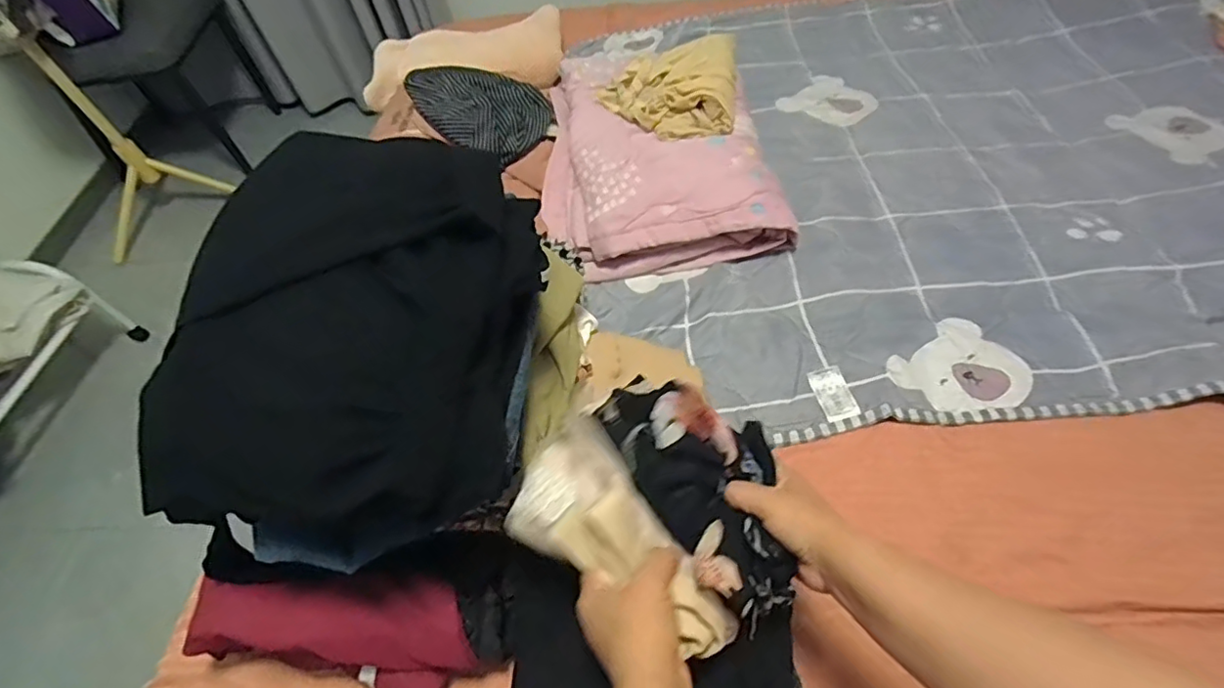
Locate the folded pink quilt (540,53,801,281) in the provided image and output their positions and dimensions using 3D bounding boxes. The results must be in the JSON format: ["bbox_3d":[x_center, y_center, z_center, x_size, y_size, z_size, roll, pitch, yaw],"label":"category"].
[{"bbox_3d":[0.065,-0.307,0.945,0.346,0.107,0.429,-7,55,2],"label":"folded pink quilt"}]

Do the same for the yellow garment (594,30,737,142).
[{"bbox_3d":[0.088,-0.409,0.938,0.219,0.051,0.210,1,56,7],"label":"yellow garment"}]

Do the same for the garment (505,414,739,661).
[{"bbox_3d":[0.009,0.149,0.453,0.200,0.083,0.094,40,63,22],"label":"garment"}]

